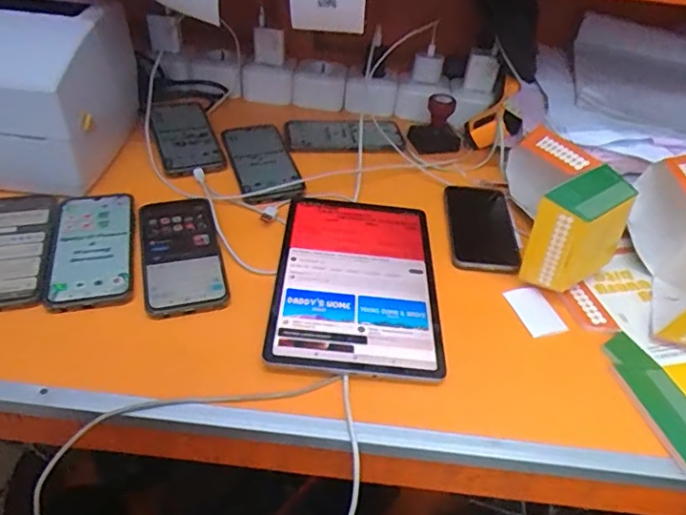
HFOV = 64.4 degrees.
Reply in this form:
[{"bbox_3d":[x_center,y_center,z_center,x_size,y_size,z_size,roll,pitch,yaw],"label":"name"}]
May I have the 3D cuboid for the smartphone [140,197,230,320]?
[{"bbox_3d":[-0.171,-0.010,0.577,0.078,0.007,0.174,-8,43,-16],"label":"smartphone"}]

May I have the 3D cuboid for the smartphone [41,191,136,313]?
[{"bbox_3d":[-0.264,-0.011,0.573,0.083,0.015,0.167,-7,43,-15],"label":"smartphone"}]

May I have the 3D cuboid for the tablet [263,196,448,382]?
[{"bbox_3d":[0.016,0.019,0.572,0.160,0.010,0.248,5,41,-1],"label":"tablet"}]

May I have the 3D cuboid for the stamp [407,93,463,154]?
[{"bbox_3d":[0.134,-0.193,0.782,0.068,0.074,0.057,-11,44,-19],"label":"stamp"}]

